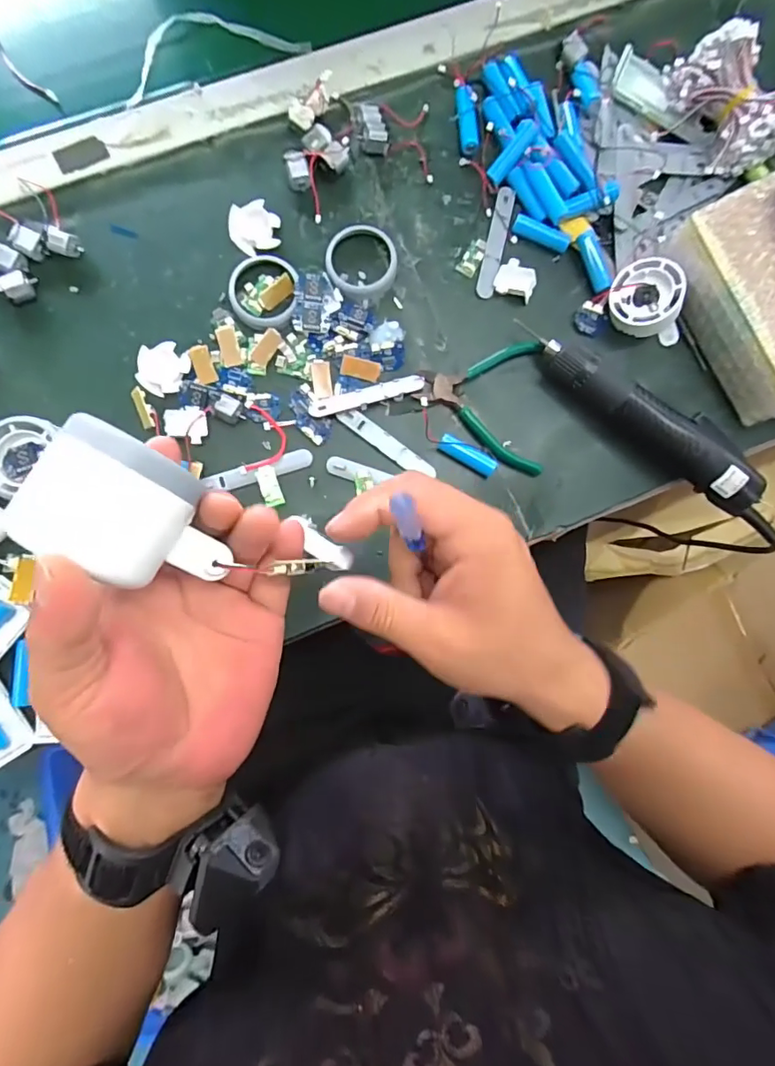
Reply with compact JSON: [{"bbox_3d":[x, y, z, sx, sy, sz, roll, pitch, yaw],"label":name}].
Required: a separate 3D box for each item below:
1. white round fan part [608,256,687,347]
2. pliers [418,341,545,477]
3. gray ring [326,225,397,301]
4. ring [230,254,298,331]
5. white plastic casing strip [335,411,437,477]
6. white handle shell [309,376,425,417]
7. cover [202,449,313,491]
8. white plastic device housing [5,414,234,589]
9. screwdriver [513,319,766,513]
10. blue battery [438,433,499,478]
[{"bbox_3d":[0.217,-0.193,0.421,0.058,0.045,0.056,17,100,24],"label":"white round fan part"},{"bbox_3d":[0.090,-0.095,0.414,0.096,0.012,0.105,-17,90,-4],"label":"pliers"},{"bbox_3d":[-0.021,-0.223,0.414,0.057,0.011,0.060,0,89,-4],"label":"gray ring"},{"bbox_3d":[-0.100,-0.195,0.407,0.053,0.008,0.059,6,89,-4],"label":"ring"},{"bbox_3d":[-0.001,-0.072,0.412,0.088,0.004,0.015,36,87,-3],"label":"white plastic casing strip"},{"bbox_3d":[-0.017,-0.111,0.410,0.093,0.007,0.017,-16,90,-4],"label":"white handle shell"},{"bbox_3d":[-0.102,-0.049,0.404,0.085,0.007,0.015,-18,90,-4],"label":"cover"},{"bbox_3d":[-0.103,-0.009,0.206,0.070,0.045,0.050,29,87,-3],"label":"white plastic device housing"},{"bbox_3d":[0.205,-0.094,0.410,0.214,0.050,0.042,37,87,-3],"label":"screwdriver"},{"bbox_3d":[0.066,-0.064,0.410,0.050,0.014,0.018,28,87,-3],"label":"blue battery"}]

